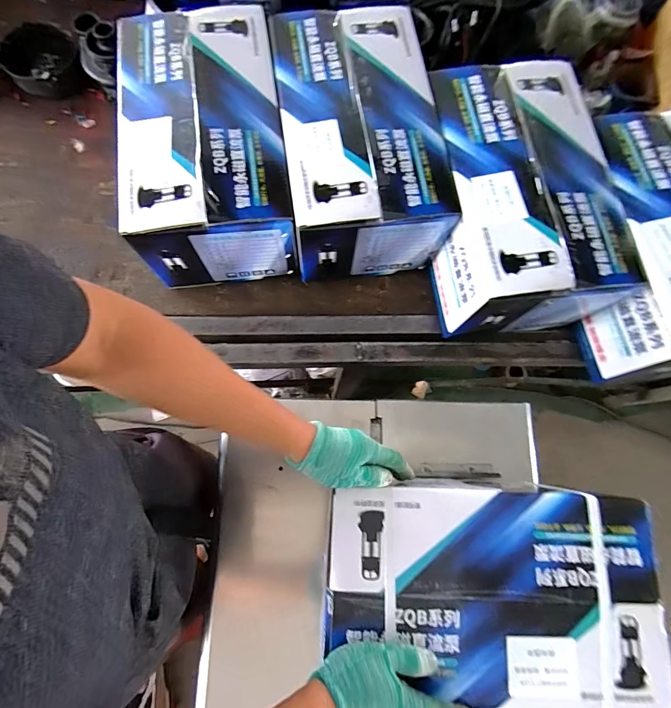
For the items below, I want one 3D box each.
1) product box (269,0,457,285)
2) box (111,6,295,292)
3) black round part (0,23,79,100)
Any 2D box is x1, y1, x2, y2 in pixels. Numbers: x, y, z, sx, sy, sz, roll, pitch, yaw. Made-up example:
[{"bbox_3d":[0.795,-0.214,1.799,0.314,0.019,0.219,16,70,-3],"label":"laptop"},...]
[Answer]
[{"bbox_3d":[0.030,-0.355,0.630,0.239,0.163,0.408,-6,79,-8],"label":"product box"},{"bbox_3d":[-0.208,-0.337,0.621,0.238,0.178,0.397,-6,79,-8],"label":"box"},{"bbox_3d":[-0.586,-0.582,0.743,0.148,0.057,0.142,-26,82,-11],"label":"black round part"}]

